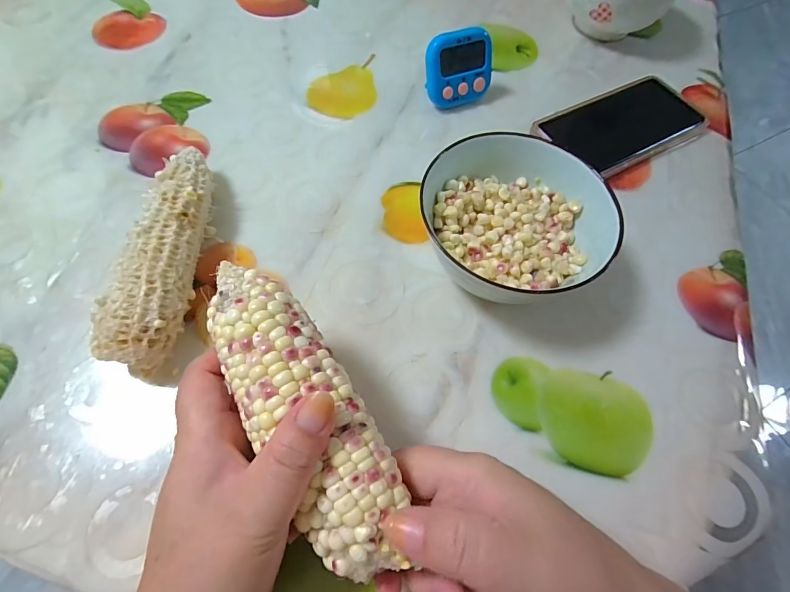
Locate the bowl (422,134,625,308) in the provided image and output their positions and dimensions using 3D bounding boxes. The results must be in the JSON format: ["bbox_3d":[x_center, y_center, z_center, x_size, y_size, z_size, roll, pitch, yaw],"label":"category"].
[{"bbox_3d":[0.079,-0.048,0.282,0.112,0.062,0.115,1,62,-2],"label":"bowl"}]

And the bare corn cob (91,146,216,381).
[{"bbox_3d":[-0.153,-0.029,0.271,0.043,0.042,0.162,-1,62,-3],"label":"bare corn cob"}]

